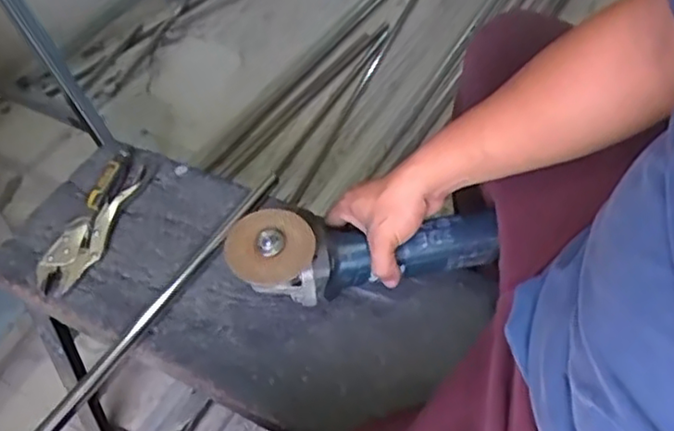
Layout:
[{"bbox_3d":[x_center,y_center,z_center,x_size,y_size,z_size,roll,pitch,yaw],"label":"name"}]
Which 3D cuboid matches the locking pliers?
[{"bbox_3d":[-0.301,0.003,0.825,0.061,0.035,0.213,11,51,14],"label":"locking pliers"}]

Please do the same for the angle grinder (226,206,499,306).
[{"bbox_3d":[0.029,0.037,0.702,0.279,0.080,0.078,-5,49,-9],"label":"angle grinder"}]

